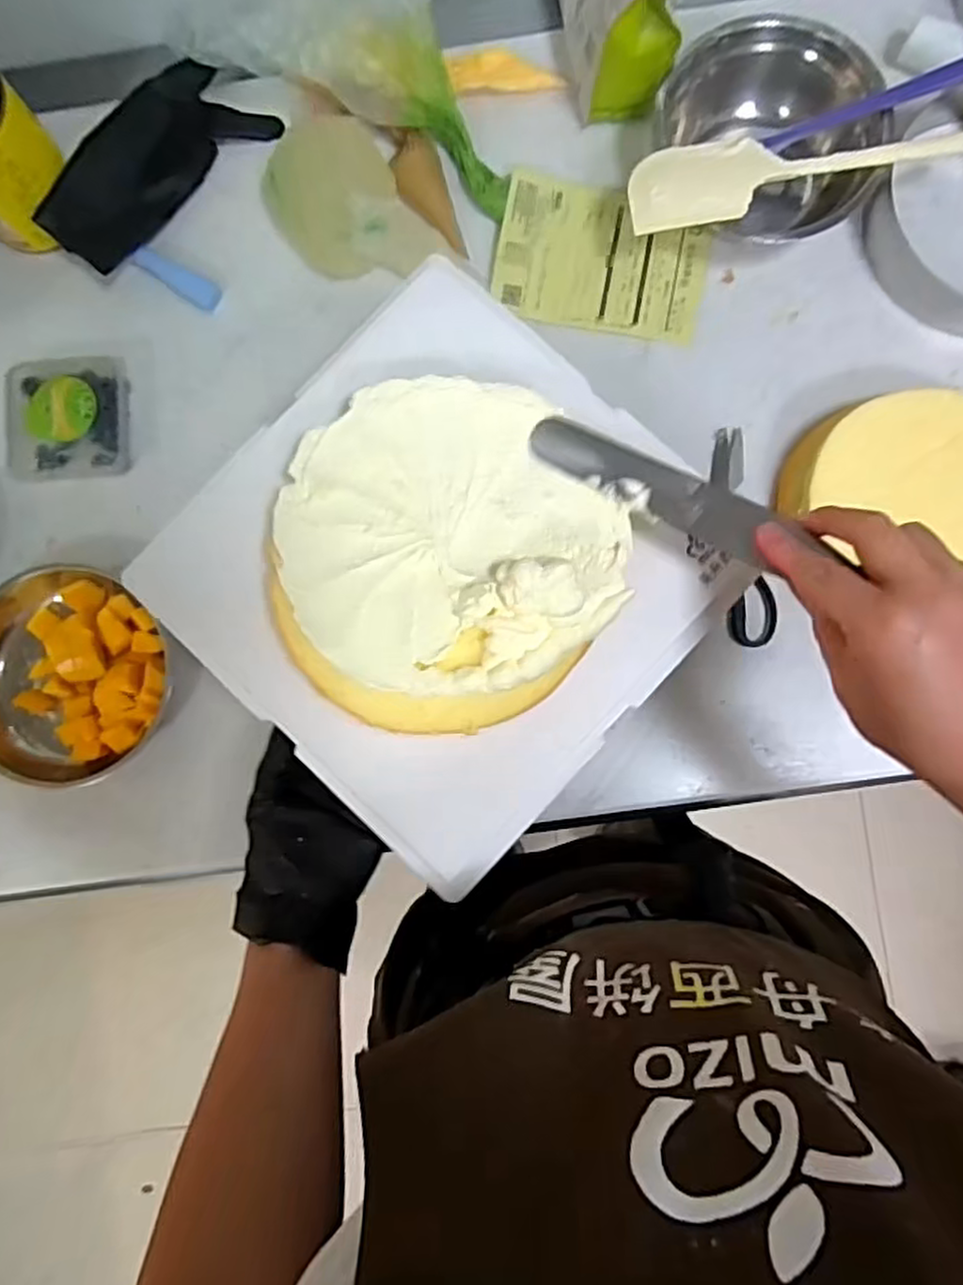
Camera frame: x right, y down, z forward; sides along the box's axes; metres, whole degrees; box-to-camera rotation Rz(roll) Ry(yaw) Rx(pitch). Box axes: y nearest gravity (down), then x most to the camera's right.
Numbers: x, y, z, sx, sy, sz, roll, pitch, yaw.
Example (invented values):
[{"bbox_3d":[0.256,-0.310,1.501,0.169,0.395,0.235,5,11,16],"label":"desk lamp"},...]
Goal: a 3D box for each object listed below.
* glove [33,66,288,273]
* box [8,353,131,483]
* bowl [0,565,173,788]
[{"bbox_3d":[-0.297,-0.435,0.640,0.218,0.018,0.091,-45,110,-10],"label":"glove"},{"bbox_3d":[-0.369,-0.199,0.628,0.110,0.037,0.103,-6,86,2],"label":"box"},{"bbox_3d":[-0.360,0.028,0.619,0.175,0.045,0.182,0,86,2],"label":"bowl"}]

